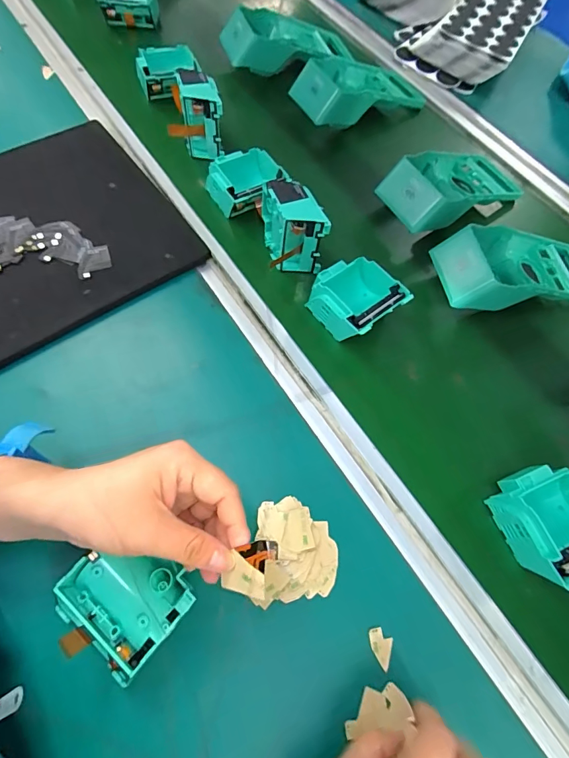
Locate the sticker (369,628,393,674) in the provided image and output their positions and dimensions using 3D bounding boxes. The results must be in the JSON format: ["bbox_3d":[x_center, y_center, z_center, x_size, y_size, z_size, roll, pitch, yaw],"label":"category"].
[{"bbox_3d":[0.068,0.194,0.288,0.018,0.004,0.024,21,60,-1],"label":"sticker"}]

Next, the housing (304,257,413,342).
[{"bbox_3d":[0.072,-0.083,0.395,0.083,0.041,0.075,-39,77,-12],"label":"housing"}]

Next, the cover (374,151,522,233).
[{"bbox_3d":[0.208,-0.236,0.476,0.190,0.043,0.087,-27,75,-25],"label":"cover"}]

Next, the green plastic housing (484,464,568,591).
[{"bbox_3d":[0.215,0.113,0.326,0.074,0.051,0.079,-24,75,-8],"label":"green plastic housing"}]

